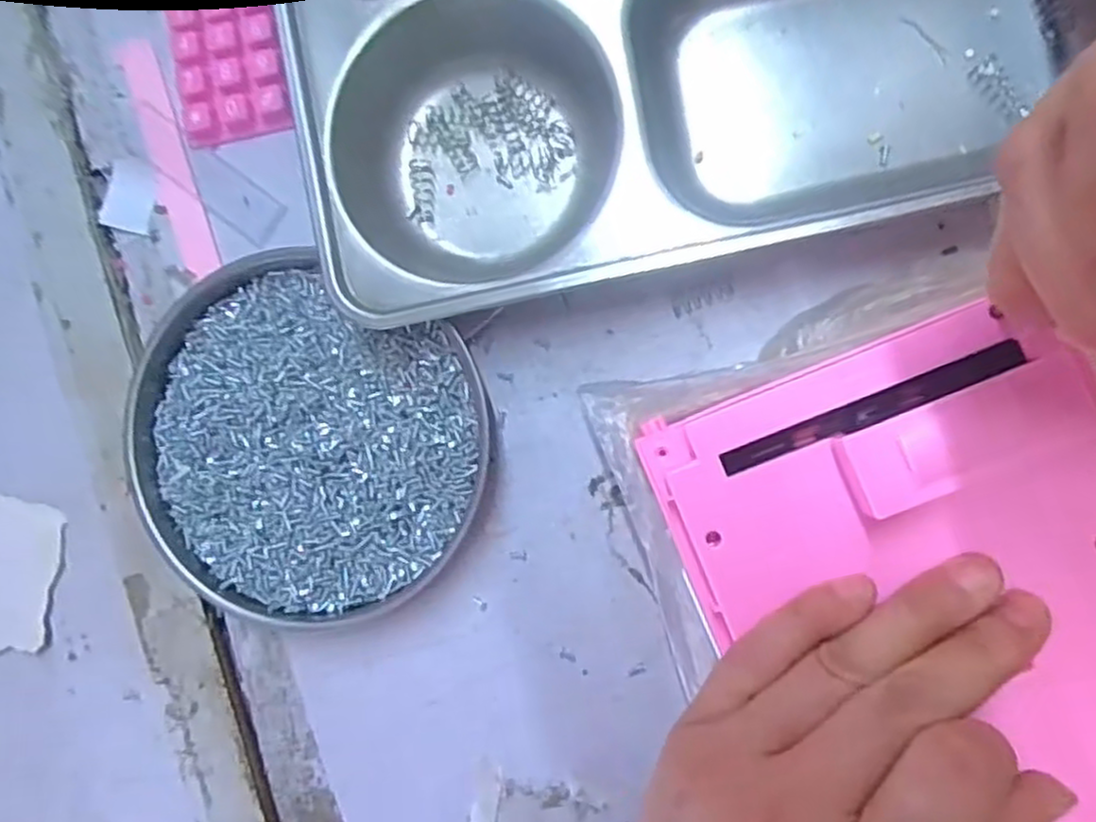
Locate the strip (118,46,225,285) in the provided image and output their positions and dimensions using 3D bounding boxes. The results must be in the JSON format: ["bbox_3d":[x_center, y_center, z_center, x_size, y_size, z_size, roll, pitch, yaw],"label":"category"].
[{"bbox_3d":[-0.153,-0.102,0.305,0.015,0.004,0.098,-18,89,10],"label":"strip"}]

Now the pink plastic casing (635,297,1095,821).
[{"bbox_3d":[0.113,0.054,0.211,0.122,0.027,0.154,-26,88,9],"label":"pink plastic casing"}]

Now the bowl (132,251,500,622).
[{"bbox_3d":[-0.093,0.014,0.287,0.132,0.022,0.125,0,92,10],"label":"bowl"}]

